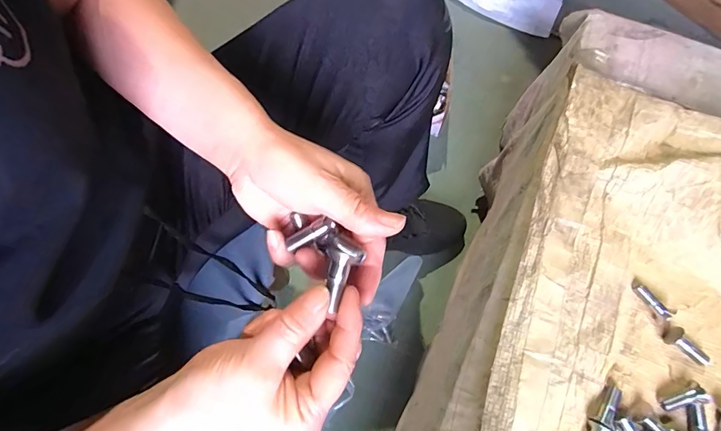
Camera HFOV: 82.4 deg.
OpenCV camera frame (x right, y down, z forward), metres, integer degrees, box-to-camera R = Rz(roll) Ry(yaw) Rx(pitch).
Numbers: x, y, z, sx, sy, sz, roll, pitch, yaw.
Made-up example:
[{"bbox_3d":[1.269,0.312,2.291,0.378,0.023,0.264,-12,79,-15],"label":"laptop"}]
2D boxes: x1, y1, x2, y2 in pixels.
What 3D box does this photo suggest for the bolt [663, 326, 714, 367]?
[{"bbox_3d":[0.295,0.118,0.367,0.042,0.012,0.015,37,75,11],"label":"bolt"}]

